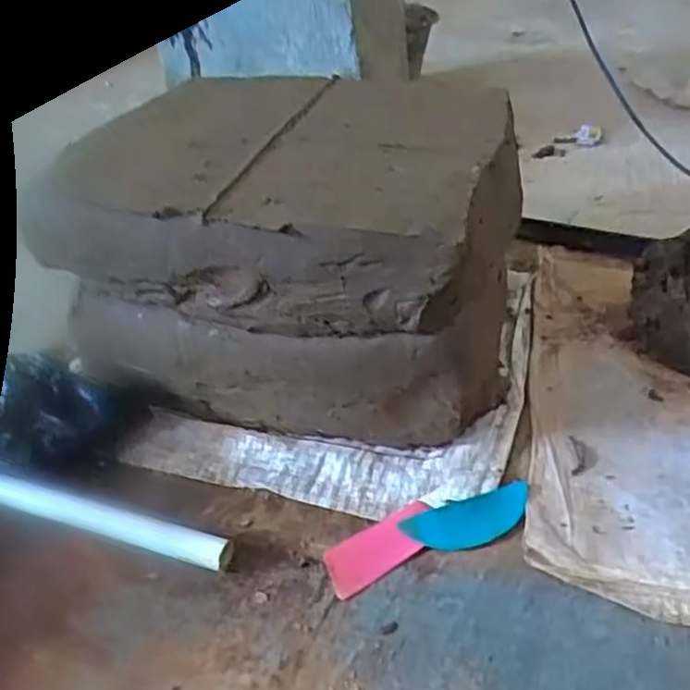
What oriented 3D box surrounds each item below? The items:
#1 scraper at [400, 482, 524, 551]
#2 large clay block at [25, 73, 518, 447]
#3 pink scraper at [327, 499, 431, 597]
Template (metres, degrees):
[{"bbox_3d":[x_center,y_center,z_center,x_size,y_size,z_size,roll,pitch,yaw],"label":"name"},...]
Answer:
[{"bbox_3d":[0.104,0.143,0.611,0.111,0.012,0.041,-14,36,-13],"label":"scraper"},{"bbox_3d":[-0.053,-0.091,0.759,0.415,0.253,0.306,5,36,15],"label":"large clay block"},{"bbox_3d":[0.028,0.164,0.603,0.102,0.009,0.044,-26,48,-23],"label":"pink scraper"}]

